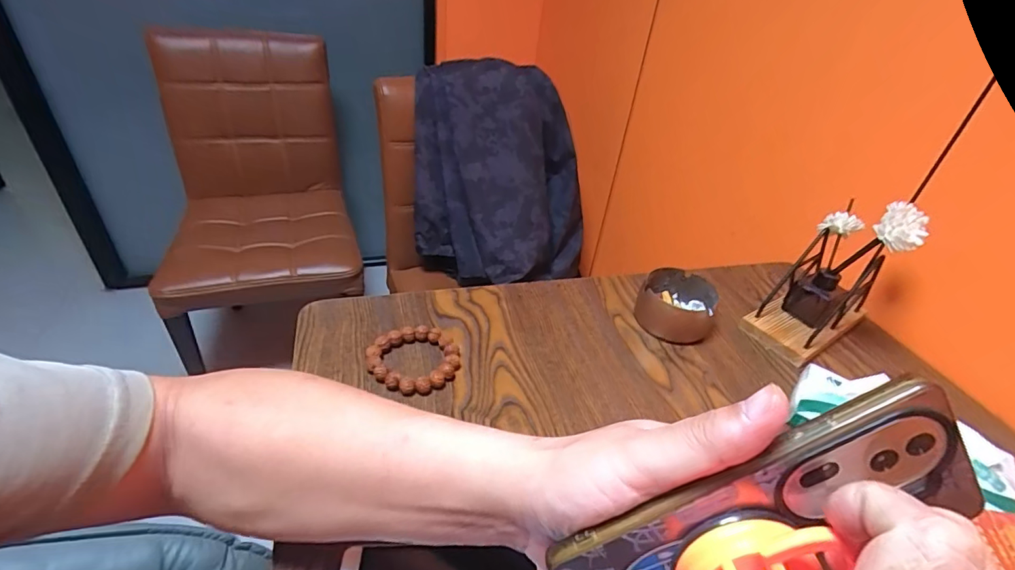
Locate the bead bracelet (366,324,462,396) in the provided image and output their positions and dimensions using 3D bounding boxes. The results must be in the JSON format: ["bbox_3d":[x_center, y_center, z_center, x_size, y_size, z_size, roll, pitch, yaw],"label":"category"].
[{"bbox_3d":[-0.092,0.073,0.463,0.081,0.018,0.080,26,39,23],"label":"bead bracelet"}]

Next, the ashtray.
[{"bbox_3d":[0.204,0.023,0.566,0.088,0.045,0.095,24,39,22],"label":"ashtray"}]

